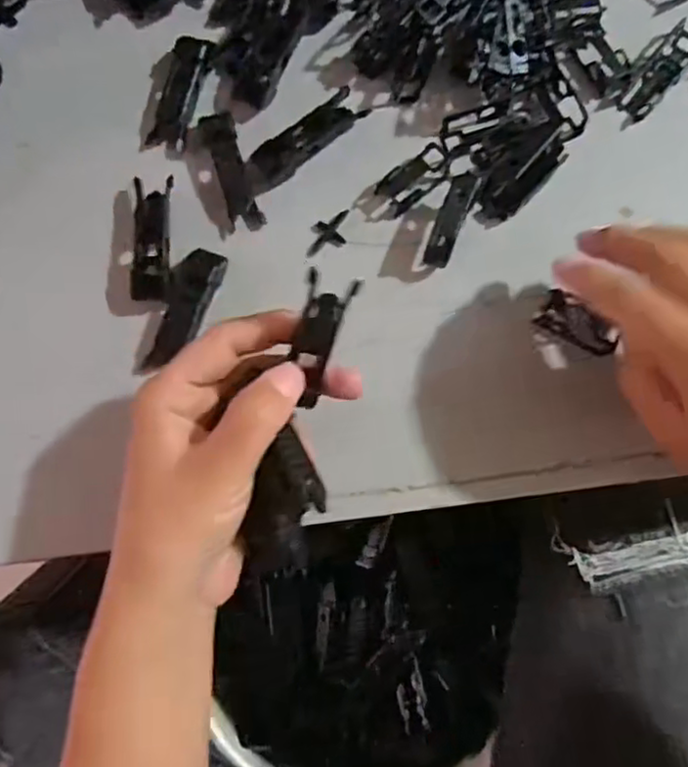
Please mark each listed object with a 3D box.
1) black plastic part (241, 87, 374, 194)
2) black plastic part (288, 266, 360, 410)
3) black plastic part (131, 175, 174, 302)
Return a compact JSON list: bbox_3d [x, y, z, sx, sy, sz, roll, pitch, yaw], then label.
[{"bbox_3d":[-0.022,-0.127,0.348,0.072,0.008,0.020,-40,79,-7],"label":"black plastic part"},{"bbox_3d":[-0.010,-0.016,0.261,0.019,0.006,0.059,14,124,1],"label":"black plastic part"},{"bbox_3d":[-0.096,-0.073,0.334,0.019,0.017,0.063,-2,77,1],"label":"black plastic part"}]

